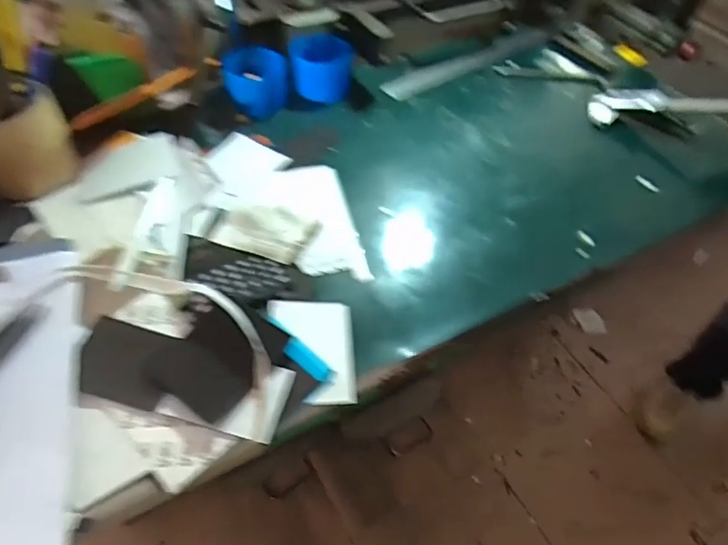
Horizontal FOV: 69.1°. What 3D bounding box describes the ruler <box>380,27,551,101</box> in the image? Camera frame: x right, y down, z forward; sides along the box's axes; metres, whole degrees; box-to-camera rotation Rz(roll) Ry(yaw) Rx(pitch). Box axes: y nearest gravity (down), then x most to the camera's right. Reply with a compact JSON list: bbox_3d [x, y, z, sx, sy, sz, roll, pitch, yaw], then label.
[{"bbox_3d":[0.152,-0.287,0.714,0.303,0.009,0.040,-30,56,-26],"label":"ruler"}]

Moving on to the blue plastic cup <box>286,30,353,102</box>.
[{"bbox_3d":[-0.051,-0.247,0.637,0.074,0.043,0.076,2,51,-2],"label":"blue plastic cup"}]

